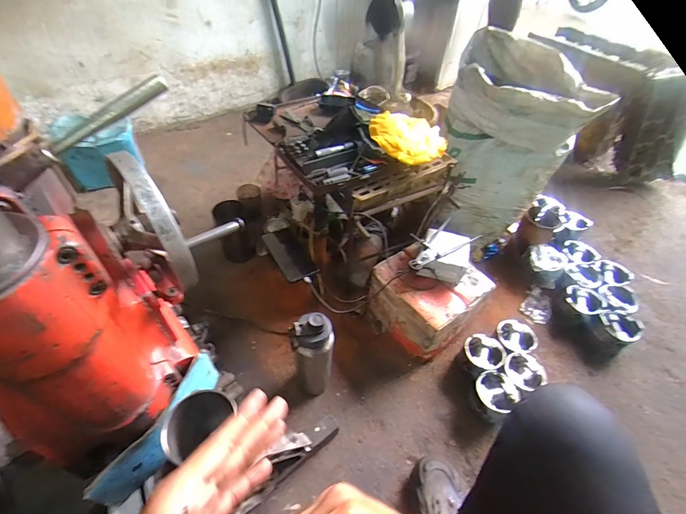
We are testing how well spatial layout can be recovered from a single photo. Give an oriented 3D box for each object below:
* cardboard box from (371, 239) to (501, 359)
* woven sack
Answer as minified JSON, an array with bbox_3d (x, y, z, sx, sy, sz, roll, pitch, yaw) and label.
[{"bbox_3d":[0.210,0.108,0.893,0.207,0.177,0.231,-33,59,-29],"label":"cardboard box"},{"bbox_3d":[0.496,-0.342,1.085,0.358,0.493,0.399,12,48,5],"label":"woven sack"}]

